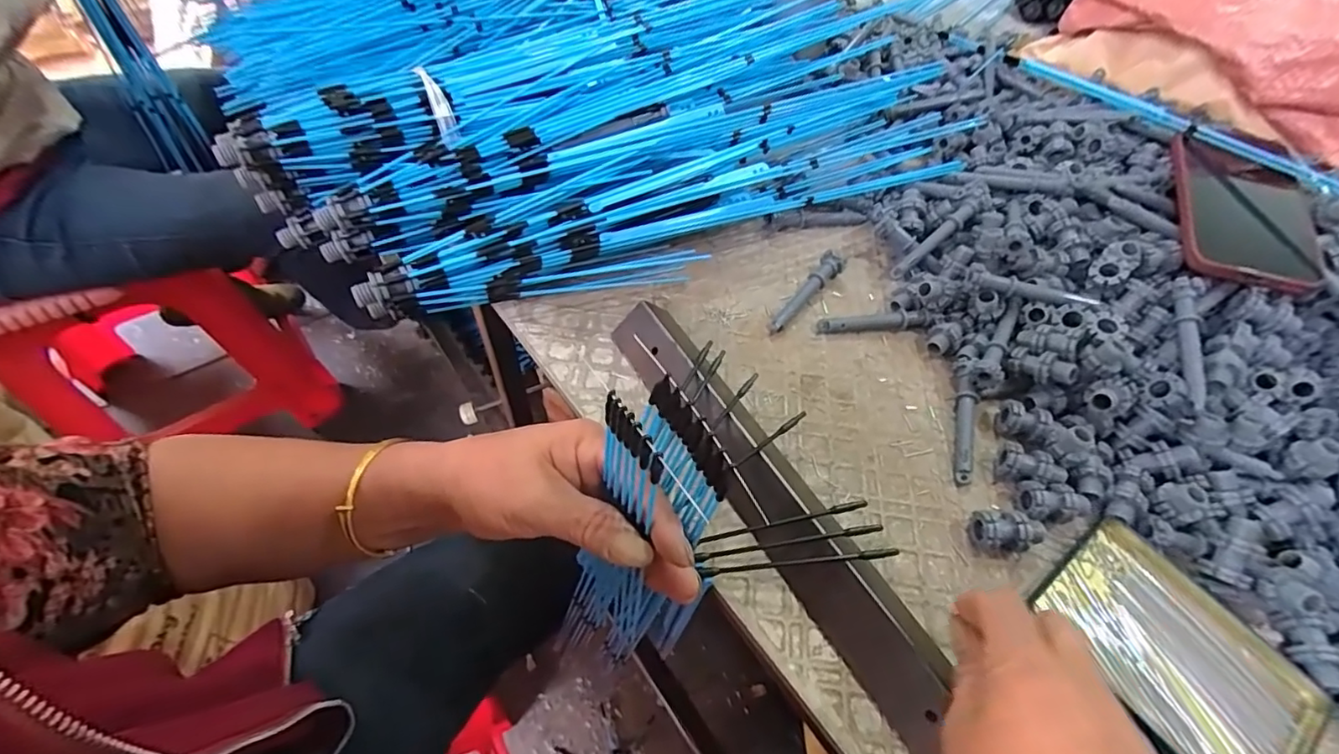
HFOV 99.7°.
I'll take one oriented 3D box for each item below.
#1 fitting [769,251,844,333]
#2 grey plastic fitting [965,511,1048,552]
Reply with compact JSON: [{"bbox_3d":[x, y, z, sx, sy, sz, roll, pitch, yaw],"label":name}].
[{"bbox_3d":[0.107,-0.065,0.441,0.016,0.017,0.092,34,59,18],"label":"fitting"},{"bbox_3d":[0.200,0.092,0.334,0.037,0.021,0.021,1,55,-4],"label":"grey plastic fitting"}]

